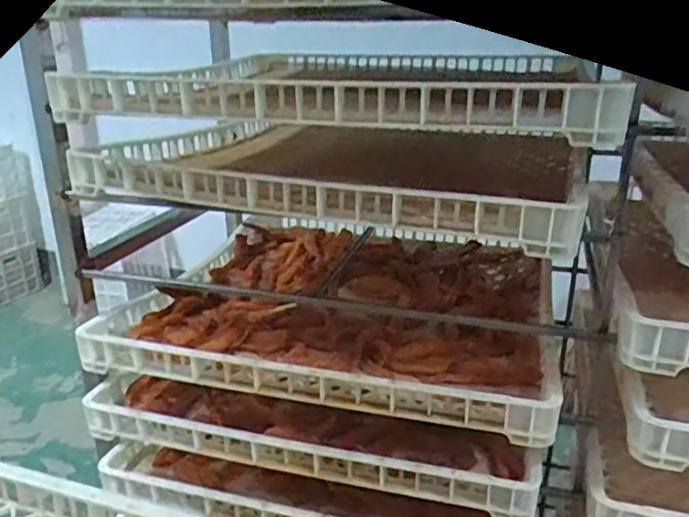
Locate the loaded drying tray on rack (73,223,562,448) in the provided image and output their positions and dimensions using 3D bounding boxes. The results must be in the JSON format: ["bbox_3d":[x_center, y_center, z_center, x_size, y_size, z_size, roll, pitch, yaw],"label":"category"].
[{"bbox_3d":[0.010,0.074,1.059,0.685,0.072,0.563,5,22,16],"label":"loaded drying tray on rack"}]

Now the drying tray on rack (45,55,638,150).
[{"bbox_3d":[0.027,-0.282,0.958,0.657,0.055,0.685,7,23,20],"label":"drying tray on rack"}]

